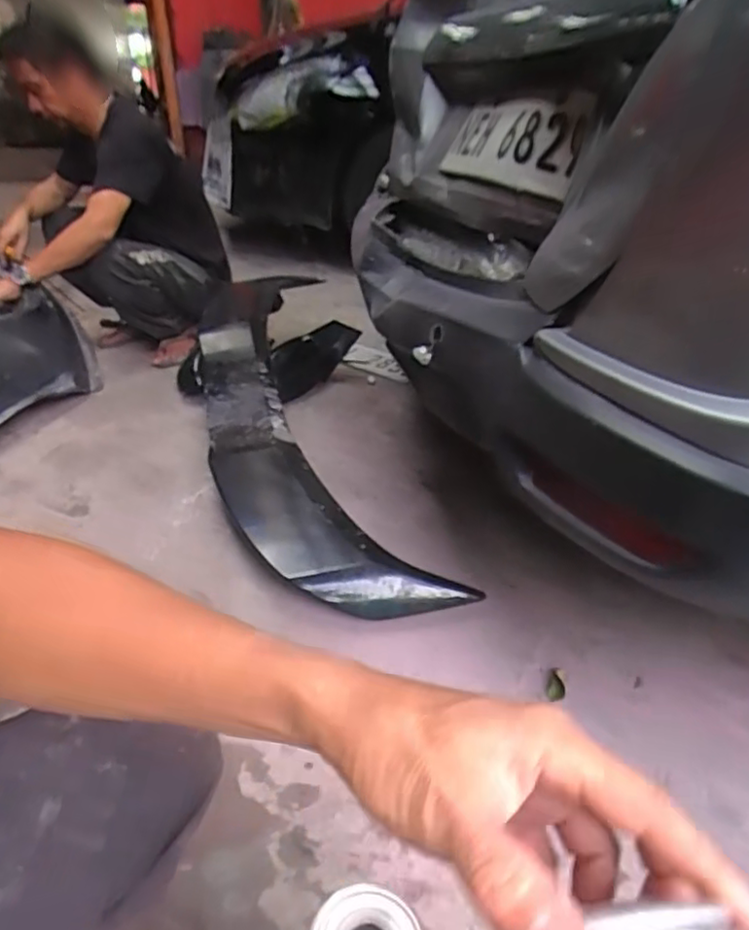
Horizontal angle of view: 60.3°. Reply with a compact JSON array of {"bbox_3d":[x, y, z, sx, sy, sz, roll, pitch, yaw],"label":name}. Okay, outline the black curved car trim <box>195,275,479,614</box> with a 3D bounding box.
[{"bbox_3d":[-0.215,-0.137,1.408,0.336,0.220,1.223,-11,34,-18],"label":"black curved car trim"}]

